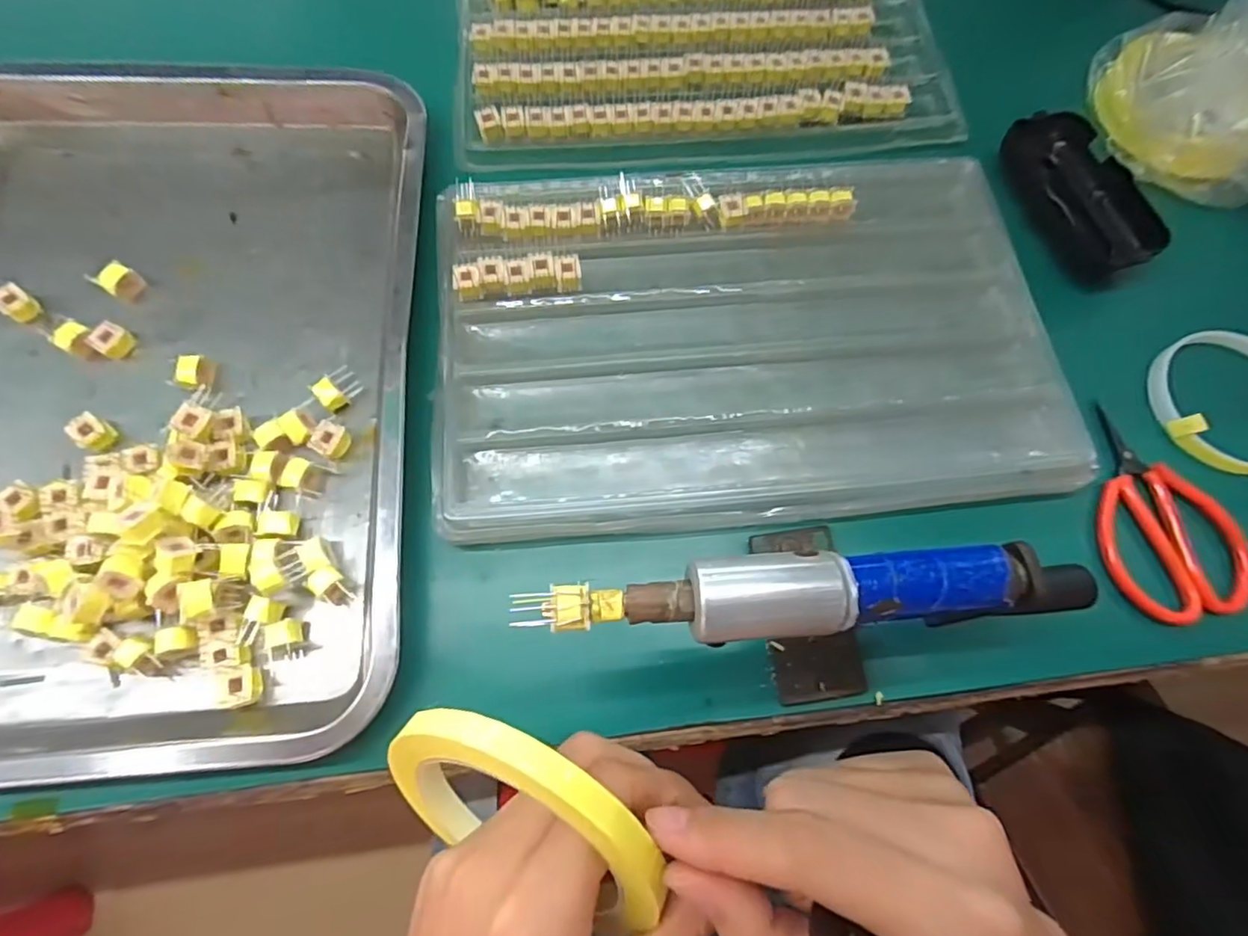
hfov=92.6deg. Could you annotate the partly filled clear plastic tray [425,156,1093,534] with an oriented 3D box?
[{"bbox_3d":[0.064,-0.077,0.323,0.320,0.033,0.207,-5,72,-4],"label":"partly filled clear plastic tray"}]

